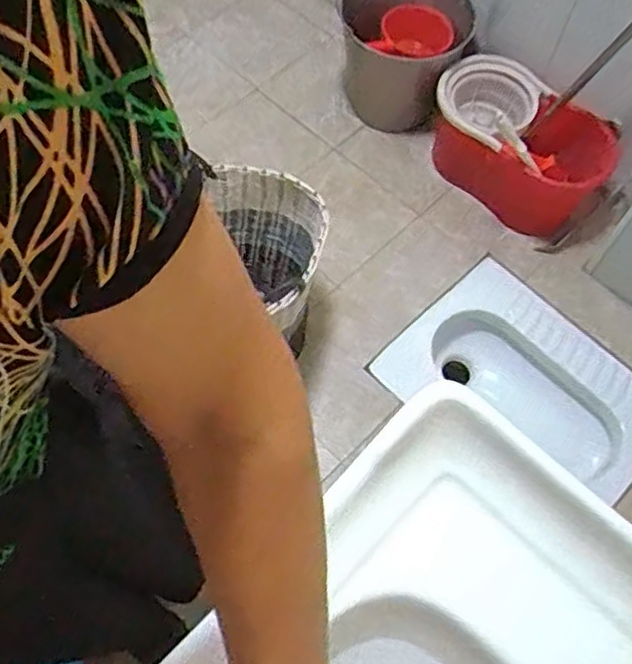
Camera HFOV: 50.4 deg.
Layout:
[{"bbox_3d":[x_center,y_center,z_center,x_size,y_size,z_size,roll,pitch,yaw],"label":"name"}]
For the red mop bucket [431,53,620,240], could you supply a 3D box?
[{"bbox_3d":[0.512,-0.475,1.707,0.231,0.298,0.415,-32,67,-19],"label":"red mop bucket"}]

